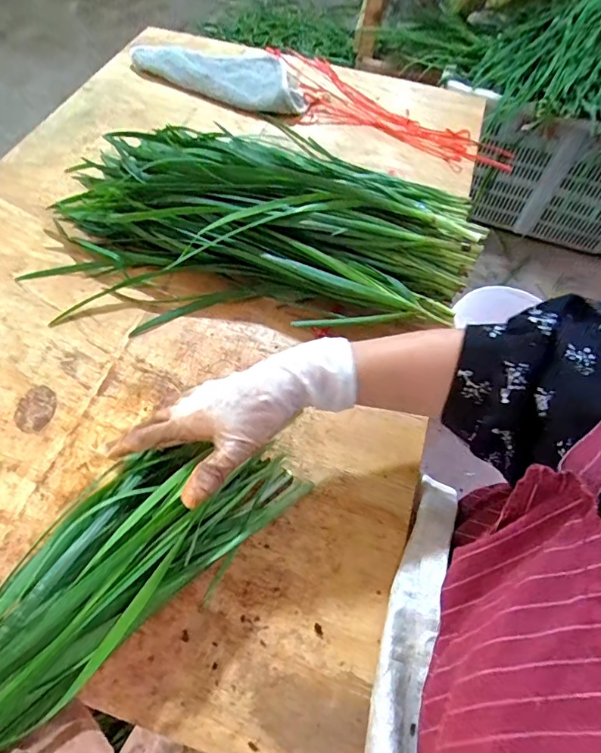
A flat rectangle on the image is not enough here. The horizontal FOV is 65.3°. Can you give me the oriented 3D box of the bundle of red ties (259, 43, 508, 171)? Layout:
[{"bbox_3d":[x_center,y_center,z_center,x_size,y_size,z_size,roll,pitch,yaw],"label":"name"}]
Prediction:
[{"bbox_3d":[0.117,-0.406,0.710,0.407,0.021,0.161,25,60,13],"label":"bundle of red ties"}]

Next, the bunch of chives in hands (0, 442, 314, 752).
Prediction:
[{"bbox_3d":[-0.160,0.162,0.277,0.117,0.052,0.428,33,50,17],"label":"bunch of chives in hands"}]

